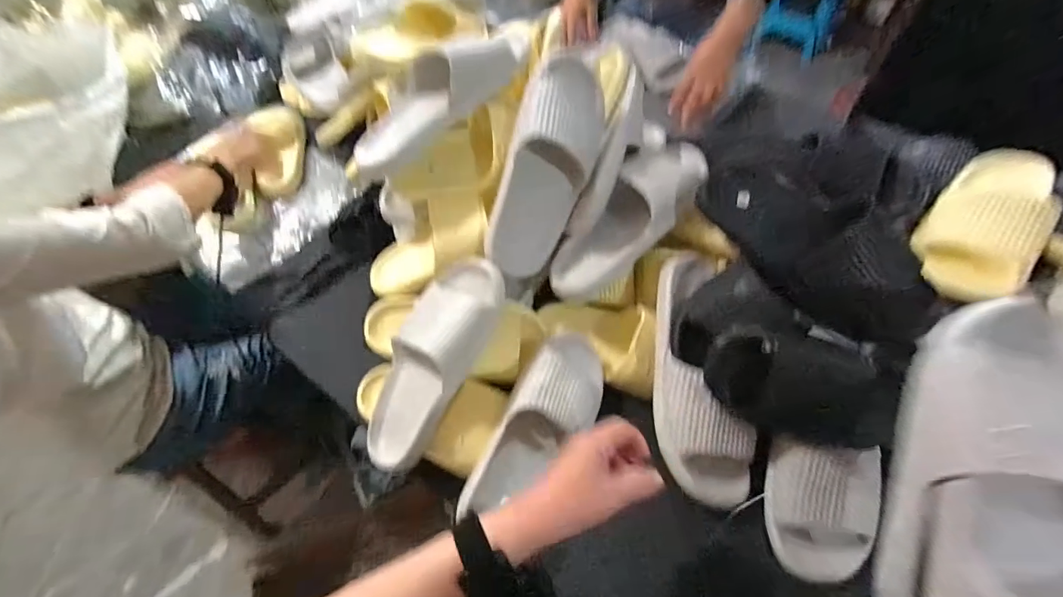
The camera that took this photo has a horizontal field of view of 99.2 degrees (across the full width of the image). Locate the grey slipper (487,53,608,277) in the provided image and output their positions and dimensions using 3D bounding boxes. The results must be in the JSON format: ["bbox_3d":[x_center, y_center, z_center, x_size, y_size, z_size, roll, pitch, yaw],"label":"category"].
[{"bbox_3d":[0.020,-0.157,0.556,0.097,0.085,0.268,20,96,16],"label":"grey slipper"}]

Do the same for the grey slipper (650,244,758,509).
[{"bbox_3d":[0.193,0.081,0.524,0.114,0.062,0.295,-3,72,2],"label":"grey slipper"}]

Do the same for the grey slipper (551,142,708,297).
[{"bbox_3d":[0.140,-0.114,0.594,0.092,0.082,0.290,38,80,24],"label":"grey slipper"}]

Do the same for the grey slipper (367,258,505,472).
[{"bbox_3d":[-0.119,0.069,0.535,0.101,0.070,0.263,25,87,19],"label":"grey slipper"}]

